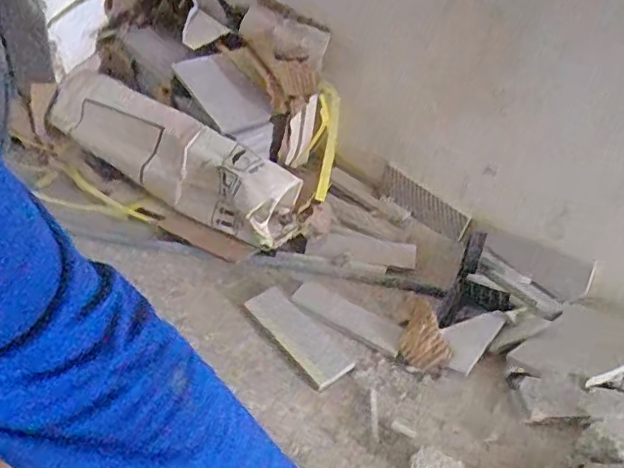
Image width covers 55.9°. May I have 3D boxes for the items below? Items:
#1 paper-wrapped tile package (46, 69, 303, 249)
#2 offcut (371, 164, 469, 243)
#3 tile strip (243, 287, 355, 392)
[{"bbox_3d":[-0.211,-0.128,0.844,0.453,0.082,0.103,29,44,25],"label":"paper-wrapped tile package"},{"bbox_3d":[0.163,-0.047,0.882,0.151,0.050,0.013,34,30,25],"label":"offcut"},{"bbox_3d":[-0.017,0.115,0.688,0.055,0.011,0.156,-22,47,-31],"label":"tile strip"}]

